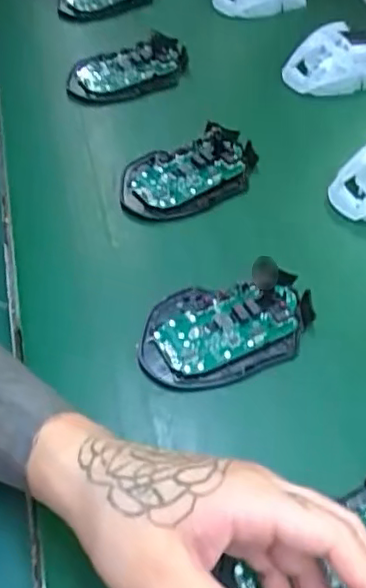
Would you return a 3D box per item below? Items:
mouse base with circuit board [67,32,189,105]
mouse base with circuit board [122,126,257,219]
[{"bbox_3d":[-0.050,-0.203,0.574,0.110,0.031,0.069,-9,52,-7],"label":"mouse base with circuit board"},{"bbox_3d":[0.004,-0.096,0.495,0.111,0.018,0.072,-32,58,-23],"label":"mouse base with circuit board"}]

